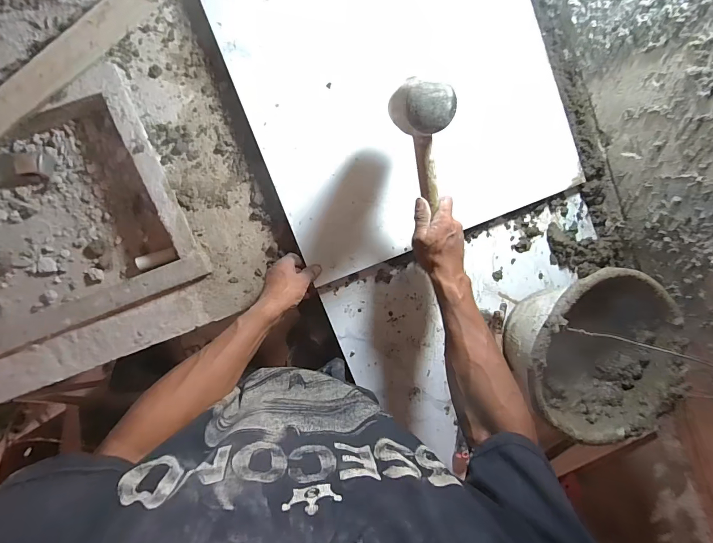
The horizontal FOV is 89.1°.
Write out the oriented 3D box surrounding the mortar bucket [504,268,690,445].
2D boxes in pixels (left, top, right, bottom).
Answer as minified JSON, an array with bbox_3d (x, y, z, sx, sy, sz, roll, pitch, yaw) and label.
[{"bbox_3d":[0.339,0.113,0.567,0.213,0.170,0.236,11,92,-7],"label":"mortar bucket"}]

